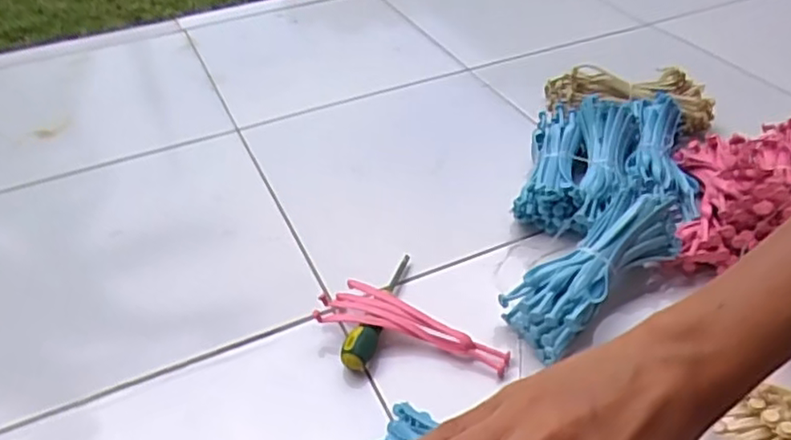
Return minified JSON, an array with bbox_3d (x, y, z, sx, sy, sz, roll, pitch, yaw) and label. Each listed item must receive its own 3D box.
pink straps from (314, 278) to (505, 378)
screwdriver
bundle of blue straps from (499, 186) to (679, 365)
[{"bbox_3d":[0.018,0.106,0.644,0.197,0.033,0.054,12,43,15],"label":"pink straps"},{"bbox_3d":[-0.015,0.095,0.665,0.027,0.035,0.154,13,43,16],"label":"screwdriver"},{"bbox_3d":[0.206,0.047,0.660,0.219,0.052,0.082,-38,52,-18],"label":"bundle of blue straps"}]

